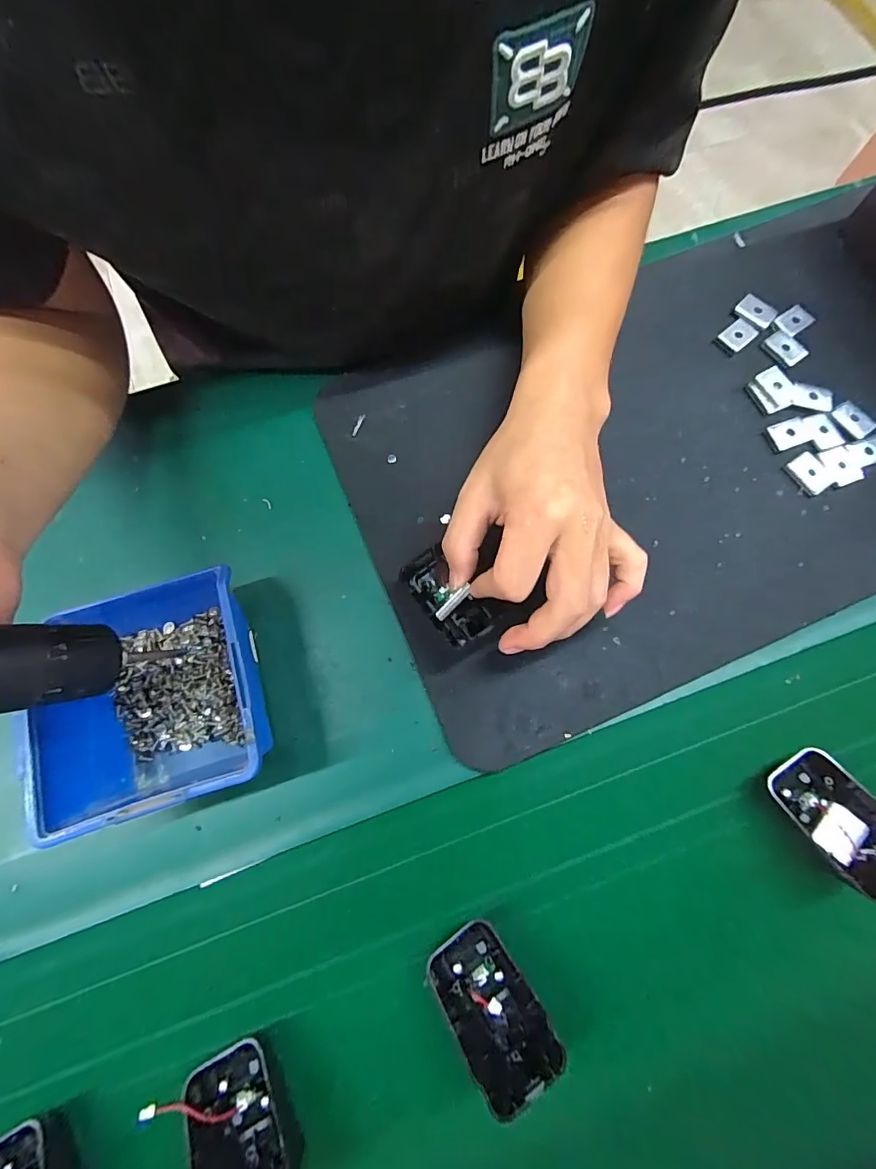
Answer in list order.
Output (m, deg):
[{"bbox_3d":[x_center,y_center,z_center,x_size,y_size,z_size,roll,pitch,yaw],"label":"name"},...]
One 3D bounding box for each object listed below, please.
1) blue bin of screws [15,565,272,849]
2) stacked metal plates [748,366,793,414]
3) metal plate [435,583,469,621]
[{"bbox_3d":[-0.156,0.062,0.260,0.111,0.061,0.119,-19,75,-5],"label":"blue bin of screws"},{"bbox_3d":[0.247,-0.144,0.333,0.022,0.012,0.032,-23,76,-6],"label":"stacked metal plates"},{"bbox_3d":[0.009,0.011,0.267,0.005,0.004,0.026,45,102,11],"label":"metal plate"}]

